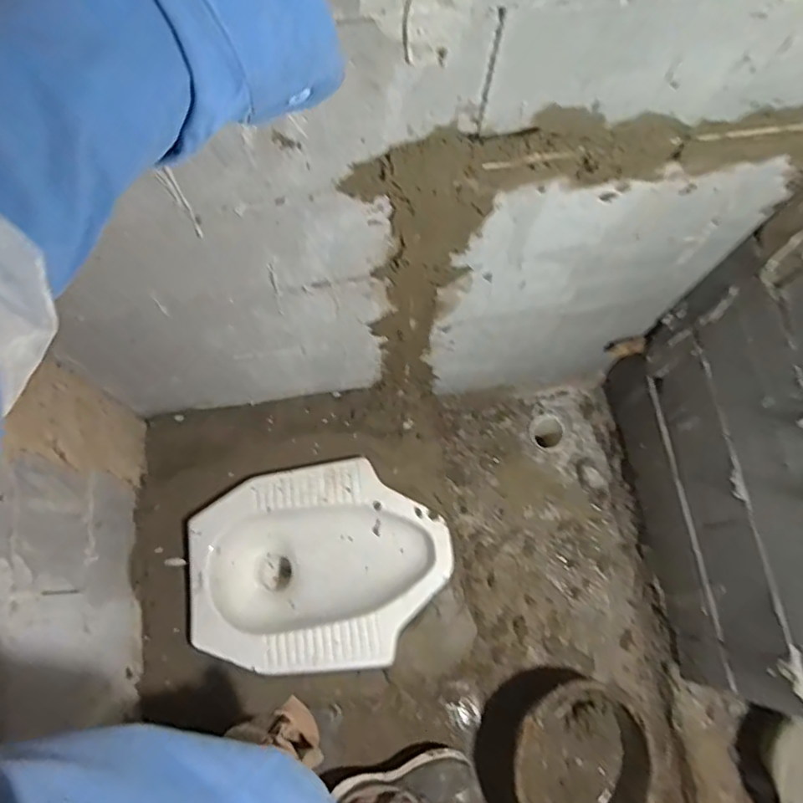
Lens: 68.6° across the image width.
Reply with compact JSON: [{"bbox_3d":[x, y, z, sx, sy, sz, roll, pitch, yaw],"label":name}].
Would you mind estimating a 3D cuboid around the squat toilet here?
[{"bbox_3d":[-0.159,0.337,1.215,0.480,0.202,0.369,-5,73,-3],"label":"squat toilet"}]

